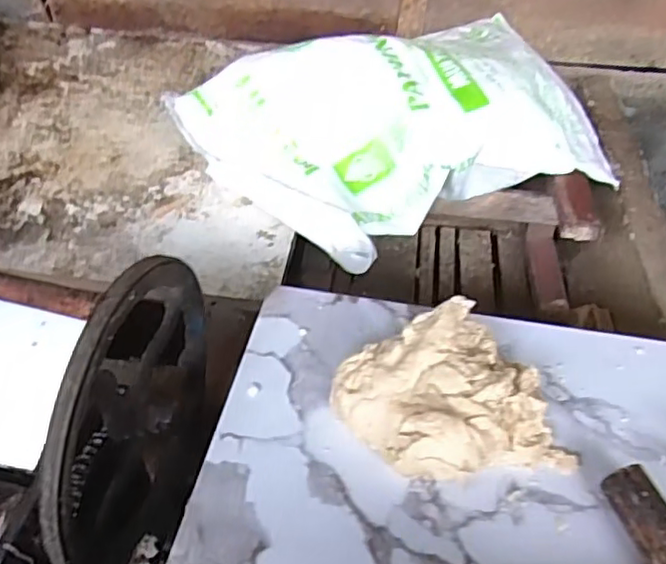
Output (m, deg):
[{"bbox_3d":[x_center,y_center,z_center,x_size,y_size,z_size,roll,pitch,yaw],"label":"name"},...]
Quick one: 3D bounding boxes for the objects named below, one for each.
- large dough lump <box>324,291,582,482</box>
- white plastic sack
[{"bbox_3d":[0.092,0.096,0.503,0.153,0.067,0.136,-15,49,-18],"label":"large dough lump"},{"bbox_3d":[0.122,-0.251,1.062,0.678,0.210,0.387,-17,50,-20],"label":"white plastic sack"}]

